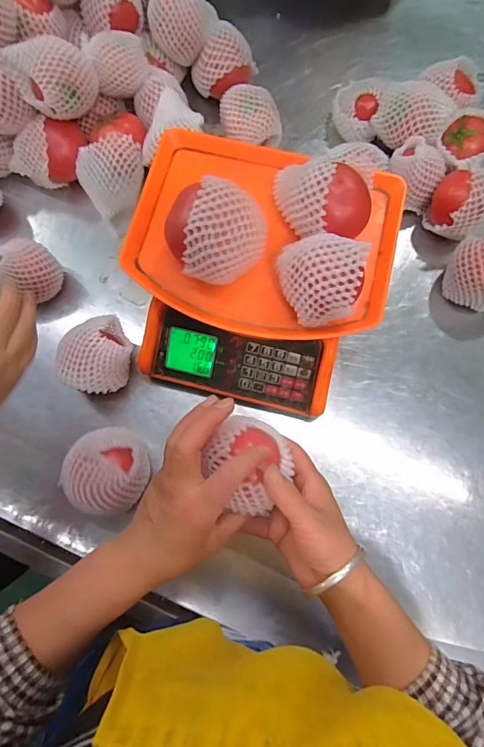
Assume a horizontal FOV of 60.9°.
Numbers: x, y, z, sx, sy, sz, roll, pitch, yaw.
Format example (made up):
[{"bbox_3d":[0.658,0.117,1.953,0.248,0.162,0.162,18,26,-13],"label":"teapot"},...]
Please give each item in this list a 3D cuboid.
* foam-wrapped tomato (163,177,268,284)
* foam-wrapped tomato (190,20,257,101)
[{"bbox_3d":[-0.025,-0.139,0.416,0.095,0.082,0.086,3,78,2],"label":"foam-wrapped tomato"},{"bbox_3d":[-0.023,-0.452,0.611,0.088,0.076,0.081,-43,81,-8],"label":"foam-wrapped tomato"}]

